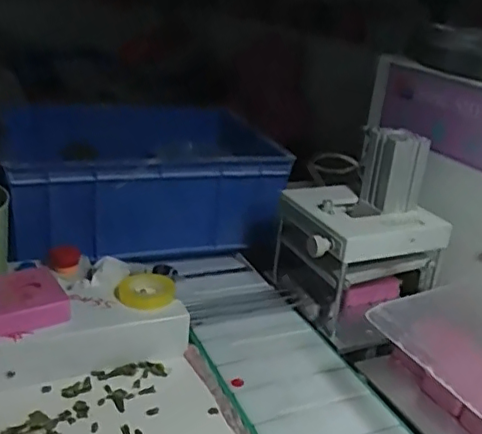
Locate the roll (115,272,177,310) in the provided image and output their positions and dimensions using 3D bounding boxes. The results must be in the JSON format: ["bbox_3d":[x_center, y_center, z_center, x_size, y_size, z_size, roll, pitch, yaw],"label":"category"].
[{"bbox_3d":[-0.087,0.067,0.537,0.050,0.013,0.053,5,23,-2],"label":"roll"}]

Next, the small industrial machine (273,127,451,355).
[{"bbox_3d":[0.127,0.011,0.593,0.144,0.177,0.127,-3,24,-14],"label":"small industrial machine"}]

